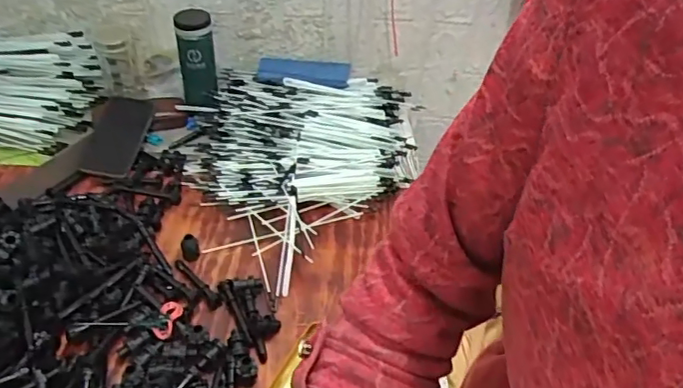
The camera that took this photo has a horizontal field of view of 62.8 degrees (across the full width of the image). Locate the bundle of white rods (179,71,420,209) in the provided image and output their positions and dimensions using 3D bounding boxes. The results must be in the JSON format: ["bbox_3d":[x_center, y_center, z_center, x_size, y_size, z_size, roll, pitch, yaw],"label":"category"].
[{"bbox_3d":[-0.067,-0.102,0.958,0.388,0.054,0.374,3,42,-1],"label":"bundle of white rods"}]

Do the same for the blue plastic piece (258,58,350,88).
[{"bbox_3d":[-0.067,-0.222,1.008,0.161,0.019,0.068,0,42,-3],"label":"blue plastic piece"}]

